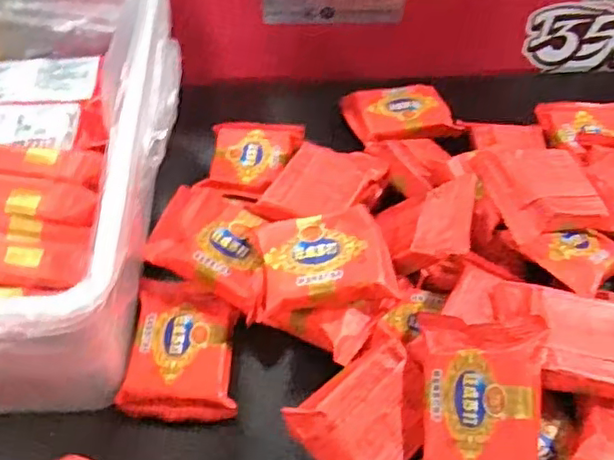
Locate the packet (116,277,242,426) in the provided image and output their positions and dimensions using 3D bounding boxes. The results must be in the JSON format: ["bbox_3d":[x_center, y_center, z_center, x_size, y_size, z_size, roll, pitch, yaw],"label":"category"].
[{"bbox_3d":[-0.074,0.067,0.377,0.064,0.016,0.092,3,51,0],"label":"packet"}]

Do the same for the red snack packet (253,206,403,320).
[{"bbox_3d":[0.011,0.018,0.371,0.078,0.026,0.057,-4,51,-6],"label":"red snack packet"}]

